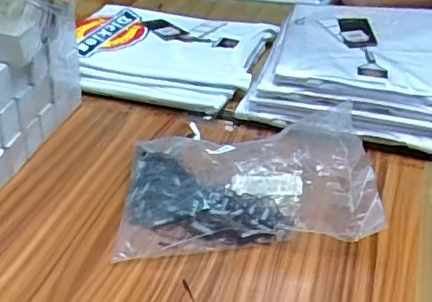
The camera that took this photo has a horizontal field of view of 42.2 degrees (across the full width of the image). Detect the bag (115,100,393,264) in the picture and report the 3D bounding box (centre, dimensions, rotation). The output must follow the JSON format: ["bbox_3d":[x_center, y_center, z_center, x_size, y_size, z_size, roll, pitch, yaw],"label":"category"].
[{"bbox_3d":[0.034,0.029,0.636,0.277,0.078,0.197,0,33,-5],"label":"bag"}]

